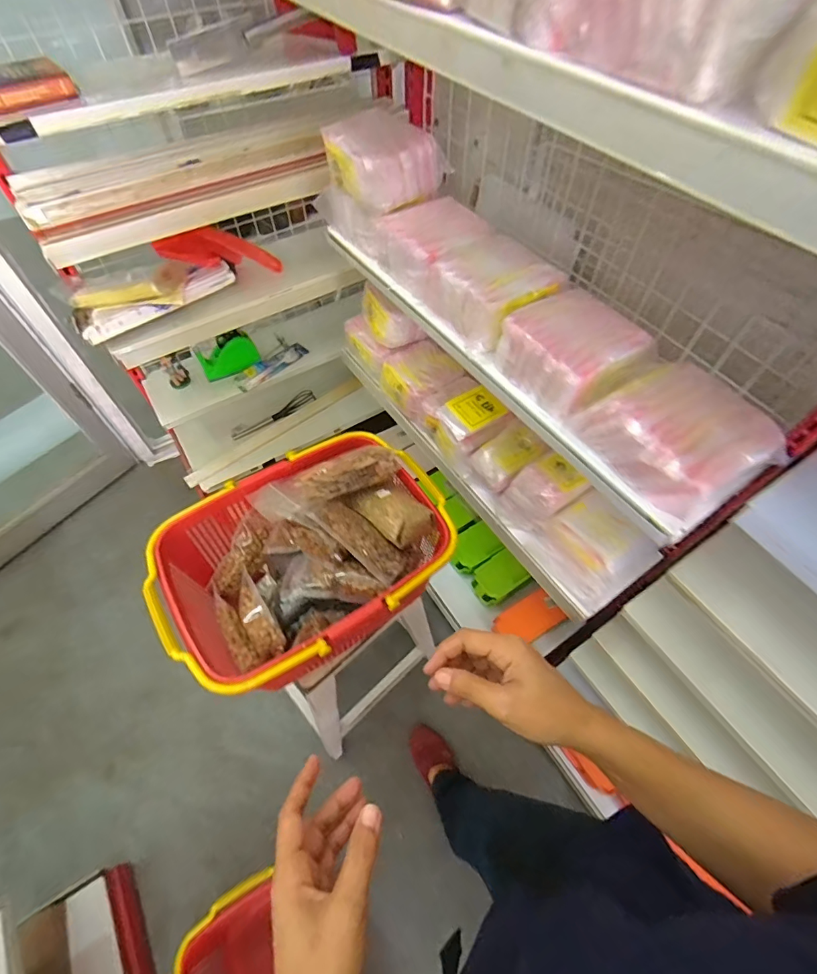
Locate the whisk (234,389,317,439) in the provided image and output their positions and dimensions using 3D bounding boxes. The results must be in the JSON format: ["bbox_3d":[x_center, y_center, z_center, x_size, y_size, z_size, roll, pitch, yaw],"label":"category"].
[{"bbox_3d":[-0.455,-0.243,1.538,0.303,0.043,0.038,-34,63,-19],"label":"whisk"}]

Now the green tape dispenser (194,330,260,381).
[{"bbox_3d":[-0.524,-0.383,1.317,0.167,0.097,0.068,-26,61,-15],"label":"green tape dispenser"}]

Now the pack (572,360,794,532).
[{"bbox_3d":[0.354,-0.075,0.594,0.183,0.083,0.198,-29,62,-17],"label":"pack"}]

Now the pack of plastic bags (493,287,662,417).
[{"bbox_3d":[0.245,-0.204,0.674,0.165,0.081,0.172,-30,62,-18],"label":"pack of plastic bags"}]

